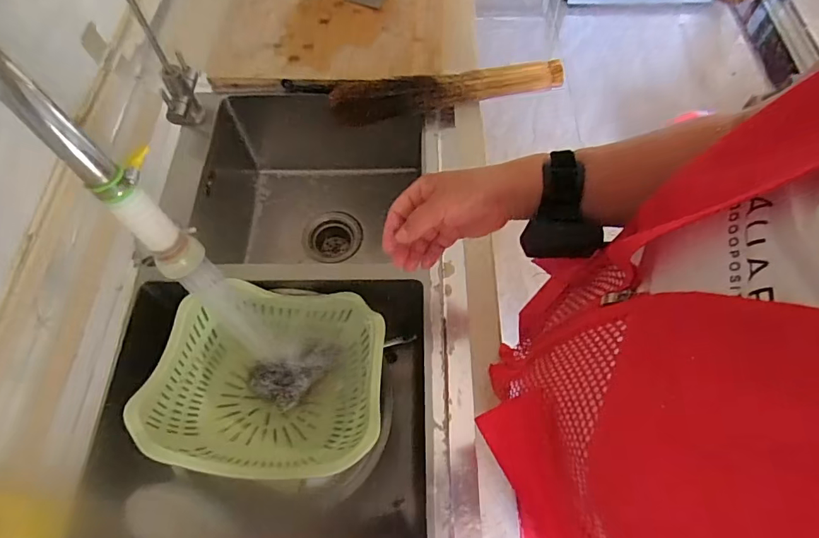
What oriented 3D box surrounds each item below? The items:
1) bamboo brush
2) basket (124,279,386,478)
[{"bbox_3d":[0.061,-0.287,0.736,0.365,0.042,0.055,-9,63,-3],"label":"bamboo brush"},{"bbox_3d":[-0.161,0.113,0.539,0.241,0.121,0.227,4,63,3],"label":"basket"}]

